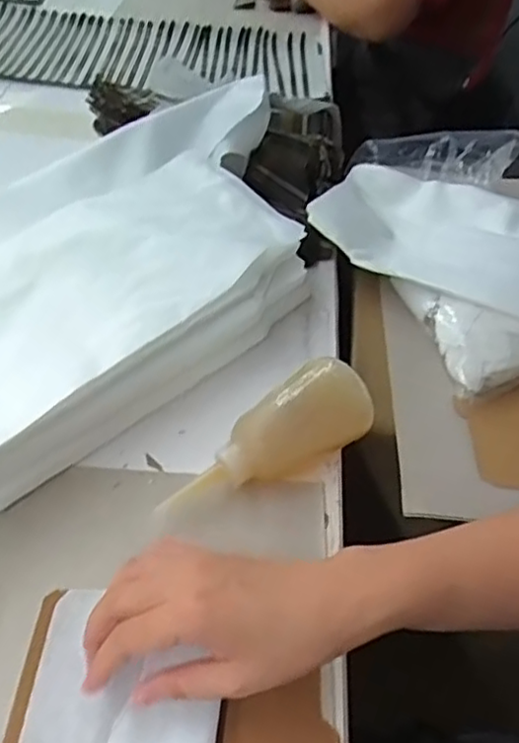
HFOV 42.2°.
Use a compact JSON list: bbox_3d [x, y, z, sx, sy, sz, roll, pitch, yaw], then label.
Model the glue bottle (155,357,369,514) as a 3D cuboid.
[{"bbox_3d":[0.006,0.051,0.503,0.165,0.053,0.059,-30,55,-11],"label":"glue bottle"}]

